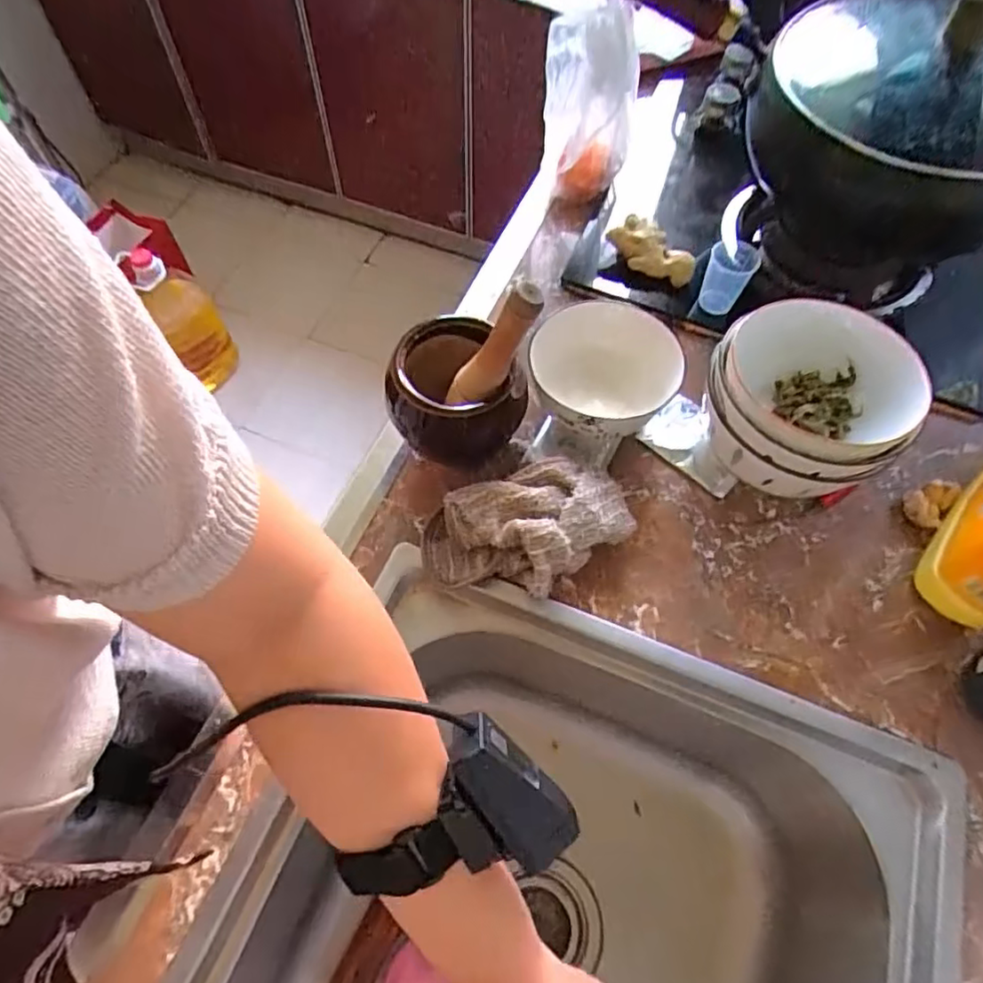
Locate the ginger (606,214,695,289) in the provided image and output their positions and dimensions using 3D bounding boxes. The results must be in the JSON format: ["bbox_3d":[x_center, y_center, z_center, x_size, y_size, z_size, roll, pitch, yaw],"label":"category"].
[{"bbox_3d":[0.161,-0.238,0.626,0.087,0.025,0.045,38,67,5],"label":"ginger"}]

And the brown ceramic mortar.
[{"bbox_3d":[-0.028,-0.069,0.500,0.091,0.111,0.082,36,66,17],"label":"brown ceramic mortar"}]

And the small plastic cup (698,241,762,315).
[{"bbox_3d":[0.229,-0.209,0.608,0.041,0.065,0.053,24,64,11],"label":"small plastic cup"}]

